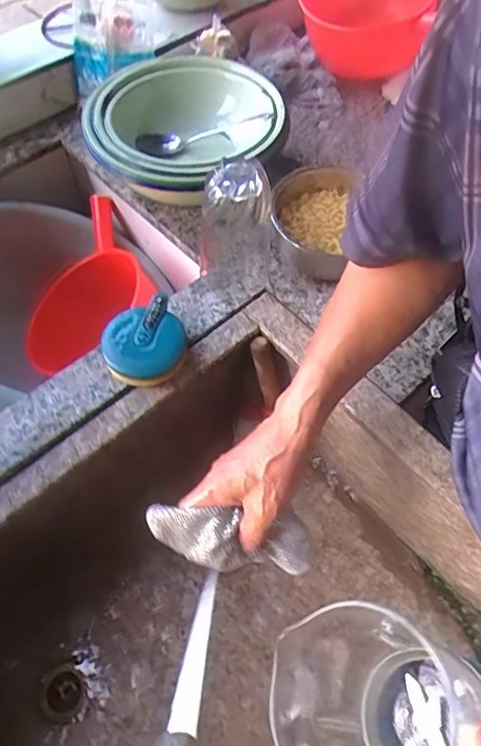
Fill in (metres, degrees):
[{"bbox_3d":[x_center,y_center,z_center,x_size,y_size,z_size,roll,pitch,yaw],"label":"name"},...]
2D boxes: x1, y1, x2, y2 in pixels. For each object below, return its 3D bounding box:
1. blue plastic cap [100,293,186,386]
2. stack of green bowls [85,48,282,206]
[{"bbox_3d":[-0.101,-0.031,0.540,0.085,0.016,0.085,1,77,-3],"label":"blue plastic cap"},{"bbox_3d":[-0.068,-0.316,0.670,0.240,0.073,0.260,10,60,4],"label":"stack of green bowls"}]

